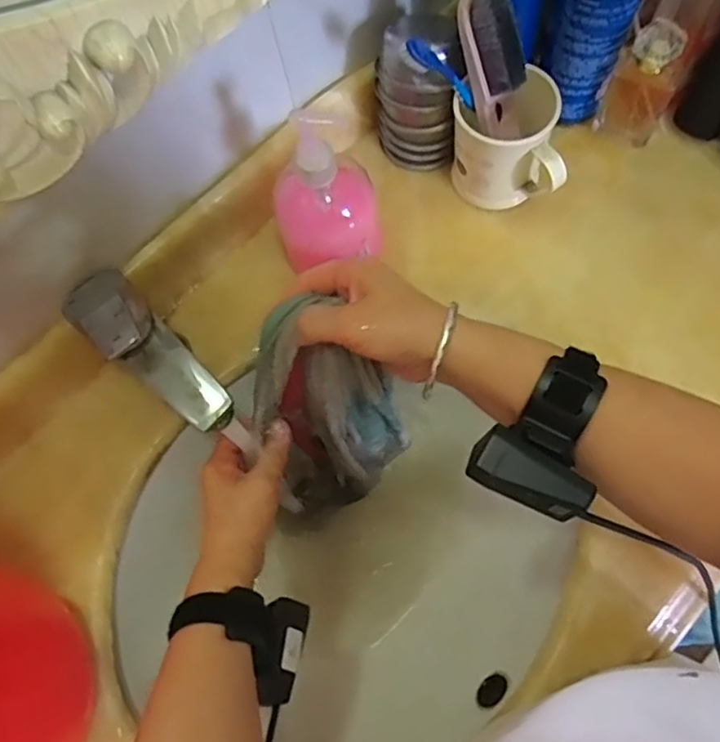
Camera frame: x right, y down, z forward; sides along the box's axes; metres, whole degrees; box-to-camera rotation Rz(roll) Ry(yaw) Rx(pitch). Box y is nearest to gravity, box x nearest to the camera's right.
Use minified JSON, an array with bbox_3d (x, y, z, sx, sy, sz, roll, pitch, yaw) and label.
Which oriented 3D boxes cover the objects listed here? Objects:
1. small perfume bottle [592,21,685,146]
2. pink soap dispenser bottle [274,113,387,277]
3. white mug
[{"bbox_3d":[0.243,-0.243,0.544,0.053,0.114,0.032,27,75,13],"label":"small perfume bottle"},{"bbox_3d":[-0.027,-0.132,0.501,0.087,0.144,0.067,-11,70,0],"label":"pink soap dispenser bottle"},{"bbox_3d":[0.133,-0.193,0.542,0.101,0.090,0.075,25,74,12],"label":"white mug"}]

